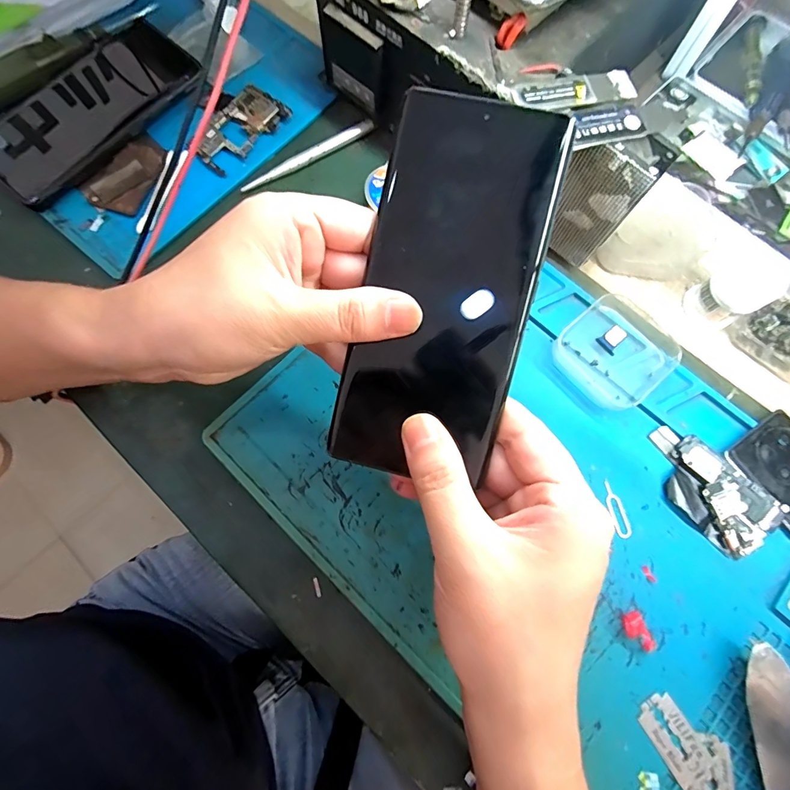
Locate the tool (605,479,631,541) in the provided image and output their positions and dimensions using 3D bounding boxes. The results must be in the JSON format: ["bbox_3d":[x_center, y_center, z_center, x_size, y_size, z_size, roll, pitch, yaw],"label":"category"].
[{"bbox_3d":[0.133,0.069,0.243,0.009,0.004,0.034,-17,74,6],"label":"tool"}]

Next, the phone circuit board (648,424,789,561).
[{"bbox_3d":[0.188,0.056,0.242,0.079,0.007,0.043,44,79,10],"label":"phone circuit board"}]

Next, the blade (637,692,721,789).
[{"bbox_3d":[0.147,0.180,0.210,0.023,0.004,0.040,-32,78,-8],"label":"blade"}]

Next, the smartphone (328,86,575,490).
[{"bbox_3d":[0.021,-0.041,0.178,0.073,0.006,0.163,16,100,4],"label":"smartphone"}]

